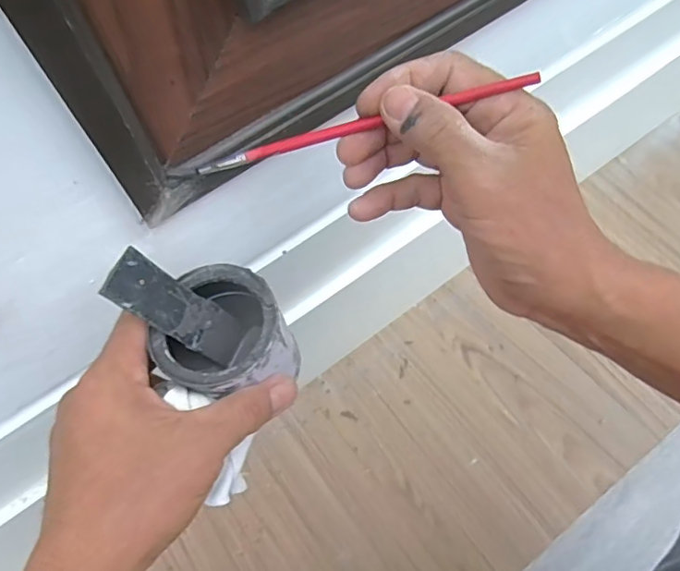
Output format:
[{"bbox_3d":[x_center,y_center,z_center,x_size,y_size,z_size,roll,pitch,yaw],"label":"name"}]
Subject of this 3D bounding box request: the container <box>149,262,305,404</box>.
[{"bbox_3d":[-0.058,0.033,0.296,0.060,0.057,0.065,-2,63,3],"label":"container"}]

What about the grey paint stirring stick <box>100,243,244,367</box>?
[{"bbox_3d":[-0.083,0.013,0.280,0.004,0.078,0.027,-5,54,46],"label":"grey paint stirring stick"}]

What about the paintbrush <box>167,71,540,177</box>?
[{"bbox_3d":[-0.002,-0.077,0.269,0.192,0.010,0.005,-10,61,17],"label":"paintbrush"}]

